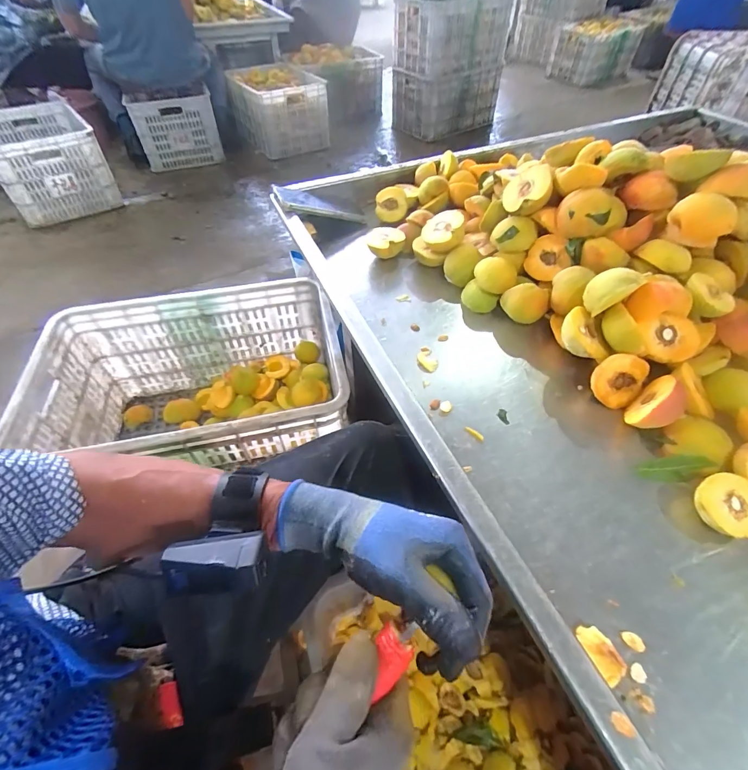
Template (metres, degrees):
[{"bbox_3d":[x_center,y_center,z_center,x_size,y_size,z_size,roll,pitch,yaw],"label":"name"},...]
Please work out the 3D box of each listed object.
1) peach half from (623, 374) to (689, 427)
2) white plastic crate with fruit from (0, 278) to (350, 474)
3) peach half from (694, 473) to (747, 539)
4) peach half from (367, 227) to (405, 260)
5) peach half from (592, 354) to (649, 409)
[{"bbox_3d":[0.299,0.022,0.413,0.041,0.060,0.058,36,60,27],"label":"peach half"},{"bbox_3d":[-0.328,0.022,0.808,0.548,0.290,0.385,-5,50,-2],"label":"white plastic crate with fruit"},{"bbox_3d":[0.322,0.112,0.355,0.049,0.032,0.053,-1,50,1],"label":"peach half"},{"bbox_3d":[0.020,-0.233,0.645,0.060,0.036,0.063,-3,50,-1],"label":"peach half"},{"bbox_3d":[0.276,-0.007,0.446,0.053,0.060,0.020,27,16,-3],"label":"peach half"}]

